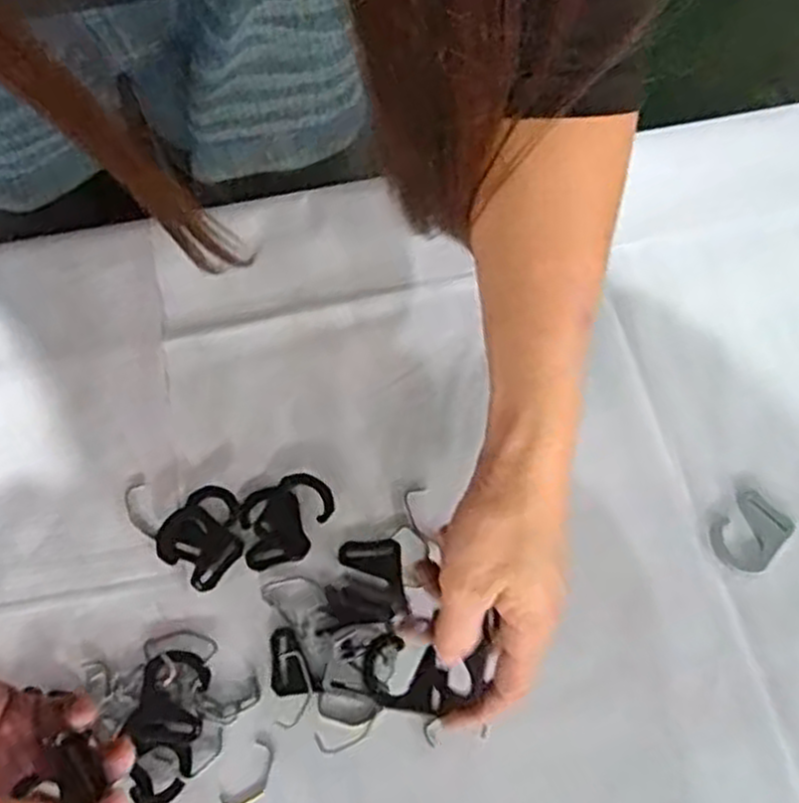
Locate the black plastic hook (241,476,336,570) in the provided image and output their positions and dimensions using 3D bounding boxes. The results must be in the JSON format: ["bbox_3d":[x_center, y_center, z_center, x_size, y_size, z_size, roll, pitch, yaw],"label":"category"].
[{"bbox_3d":[-0.062,0.065,0.442,0.051,0.004,0.046,-14,70,-4],"label":"black plastic hook"}]

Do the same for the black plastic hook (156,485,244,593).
[{"bbox_3d":[-0.107,0.073,0.440,0.044,0.004,0.050,35,74,13],"label":"black plastic hook"}]

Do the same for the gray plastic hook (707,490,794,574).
[{"bbox_3d":[0.193,0.073,0.439,0.034,0.004,0.044,42,75,15],"label":"gray plastic hook"}]

